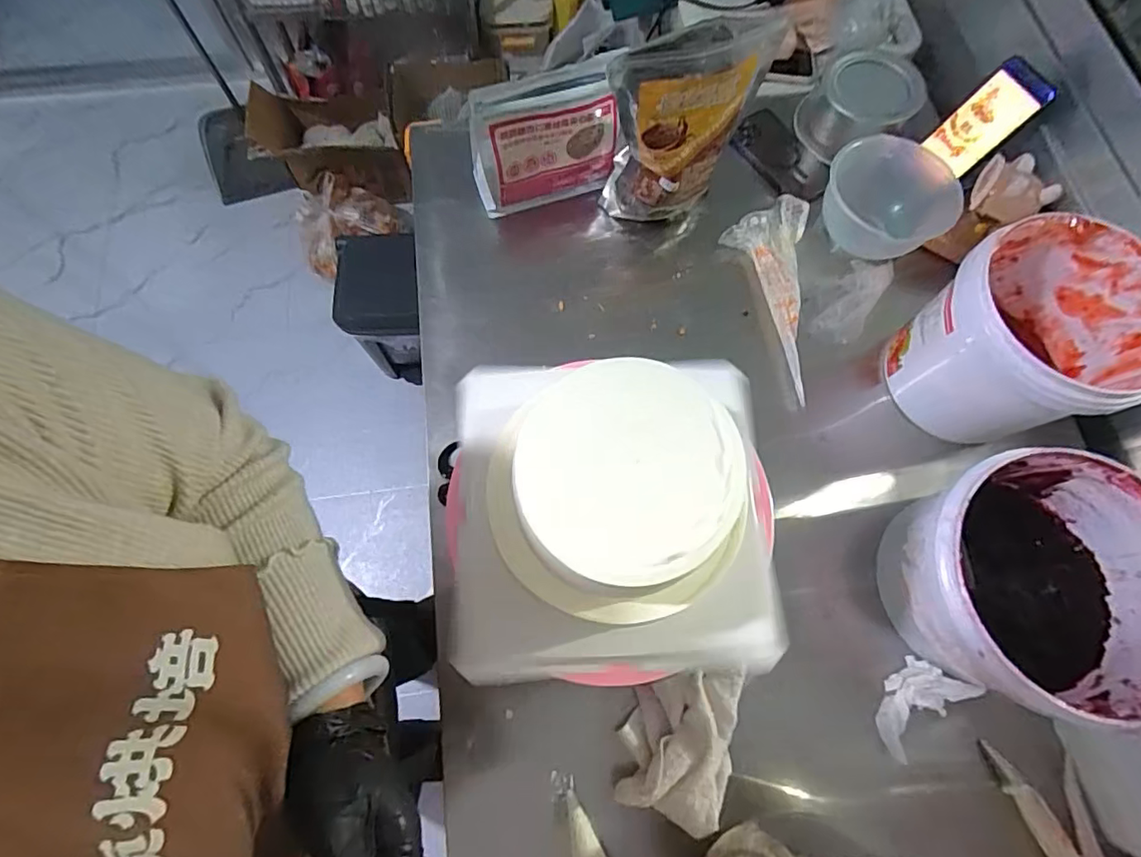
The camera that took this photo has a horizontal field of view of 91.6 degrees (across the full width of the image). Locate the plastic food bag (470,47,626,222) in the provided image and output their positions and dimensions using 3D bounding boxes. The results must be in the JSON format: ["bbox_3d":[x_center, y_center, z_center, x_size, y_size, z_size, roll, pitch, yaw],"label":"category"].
[{"bbox_3d":[-0.034,-0.355,0.689,0.181,0.164,0.057,-10,72,-5],"label":"plastic food bag"}]

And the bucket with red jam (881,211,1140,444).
[{"bbox_3d":[0.493,-0.096,0.621,0.173,0.191,0.197,-38,76,-13],"label":"bucket with red jam"}]

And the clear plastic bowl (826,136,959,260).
[{"bbox_3d":[0.415,-0.300,0.715,0.139,0.081,0.157,-34,75,-12],"label":"clear plastic bowl"}]

